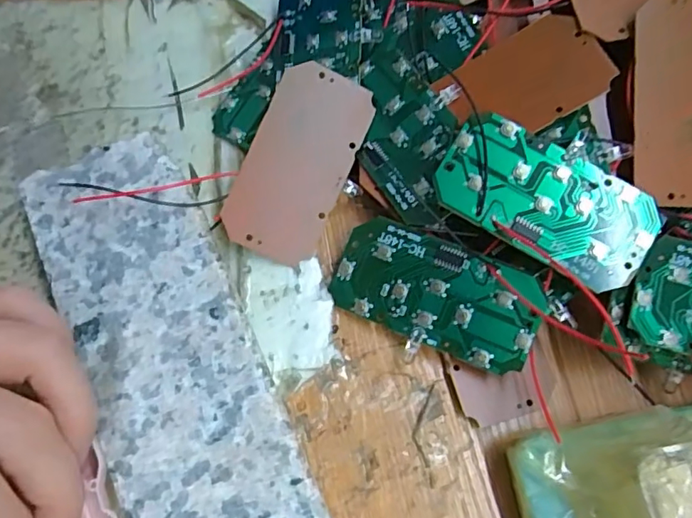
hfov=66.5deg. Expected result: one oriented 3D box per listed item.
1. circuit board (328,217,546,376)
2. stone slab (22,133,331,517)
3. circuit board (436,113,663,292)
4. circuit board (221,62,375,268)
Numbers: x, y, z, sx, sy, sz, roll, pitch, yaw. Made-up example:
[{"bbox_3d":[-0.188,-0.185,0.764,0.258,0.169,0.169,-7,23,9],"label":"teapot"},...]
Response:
[{"bbox_3d":[0.032,0.012,0.192,0.073,0.004,0.038,21,89,13],"label":"circuit board"},{"bbox_3d":[-0.049,0.055,0.175,0.056,0.018,0.206,-23,75,-9],"label":"stone slab"},{"bbox_3d":[0.069,-0.019,0.182,0.073,0.012,0.036,30,72,7],"label":"circuit board"},{"bbox_3d":[-0.018,-0.036,0.202,0.037,0.004,0.074,24,88,-11],"label":"circuit board"}]

